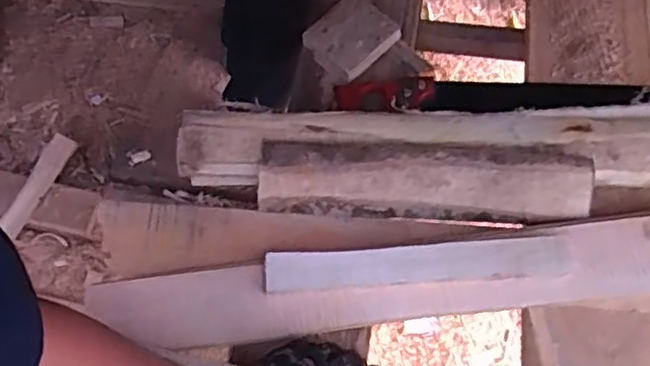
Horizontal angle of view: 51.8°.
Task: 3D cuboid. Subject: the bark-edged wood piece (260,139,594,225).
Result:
[{"bbox_3d":[0.119,-0.002,0.799,0.386,0.047,0.077,3,65,-1],"label":"bark-edged wood piece"}]

